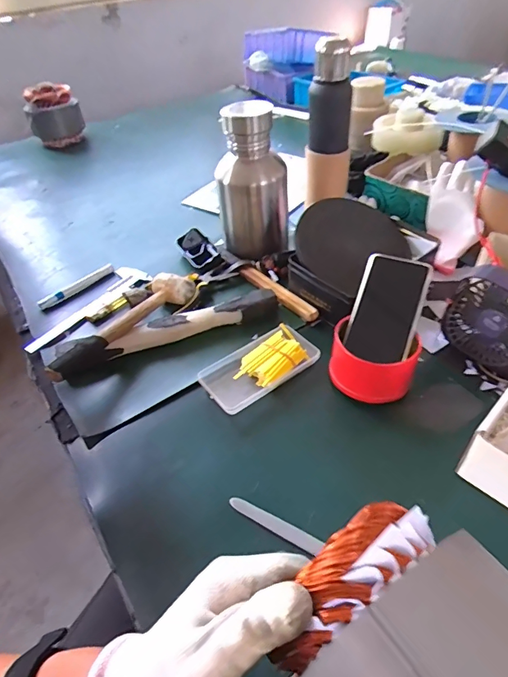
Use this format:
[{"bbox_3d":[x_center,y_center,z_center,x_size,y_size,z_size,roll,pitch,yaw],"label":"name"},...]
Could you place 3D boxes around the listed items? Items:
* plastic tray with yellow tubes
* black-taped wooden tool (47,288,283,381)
[{"bbox_3d":[0.007,0.036,0.565,0.147,0.021,0.081,-29,48,-22],"label":"plastic tray with yellow tubes"},{"bbox_3d":[-0.117,-0.015,0.594,0.314,0.061,0.050,-25,47,-20],"label":"black-taped wooden tool"}]

